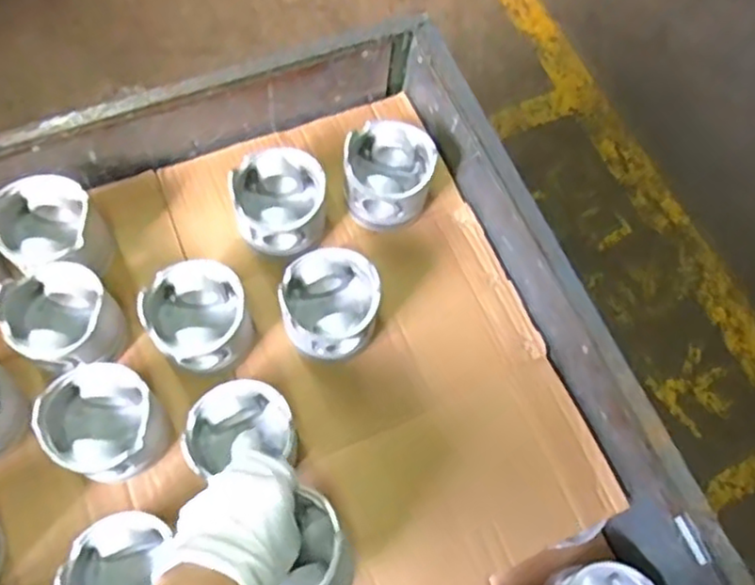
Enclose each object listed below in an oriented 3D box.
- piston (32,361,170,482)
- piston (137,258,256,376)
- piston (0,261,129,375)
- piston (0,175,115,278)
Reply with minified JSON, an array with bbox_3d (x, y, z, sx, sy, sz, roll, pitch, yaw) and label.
[{"bbox_3d":[-0.244,0.116,0.630,0.096,0.088,0.090,2,68,-5],"label":"piston"},{"bbox_3d":[-0.169,0.026,0.671,0.090,0.085,0.098,2,68,-5],"label":"piston"},{"bbox_3d":[-0.295,0.026,0.656,0.090,0.081,0.094,2,68,-5],"label":"piston"},{"bbox_3d":[-0.325,-0.053,0.690,0.097,0.087,0.106,2,68,-5],"label":"piston"}]

